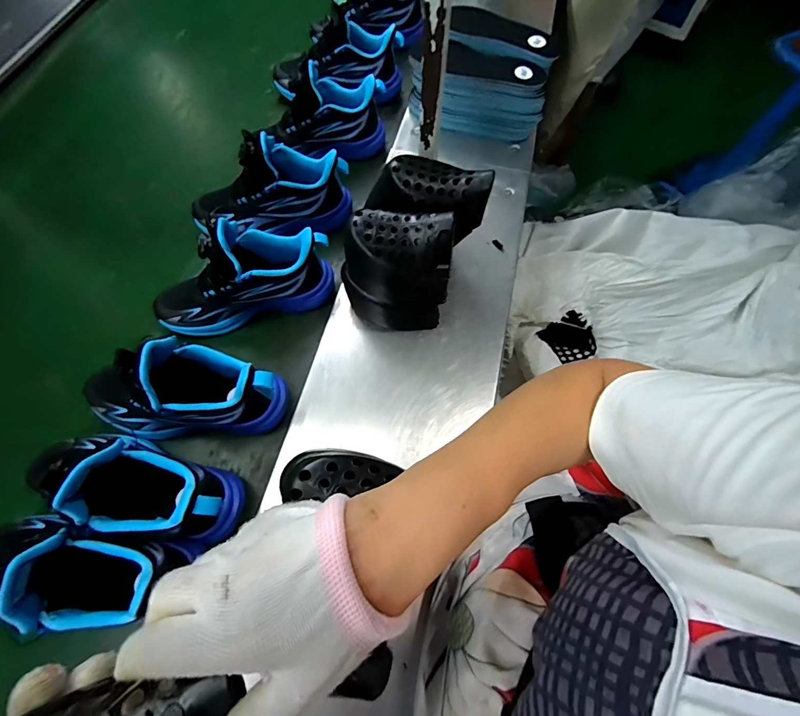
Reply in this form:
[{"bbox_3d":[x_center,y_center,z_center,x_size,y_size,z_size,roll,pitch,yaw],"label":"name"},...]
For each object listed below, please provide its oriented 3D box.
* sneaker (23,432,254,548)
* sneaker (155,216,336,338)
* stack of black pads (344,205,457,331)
[{"bbox_3d":[-0.274,0.119,0.396,0.213,0.111,0.079,18,66,7],"label":"sneaker"},{"bbox_3d":[-0.206,-0.105,0.514,0.233,0.131,0.076,-15,66,-8],"label":"sneaker"},{"bbox_3d":[-0.005,-0.100,0.484,0.126,0.149,0.066,7,65,2],"label":"stack of black pads"}]

